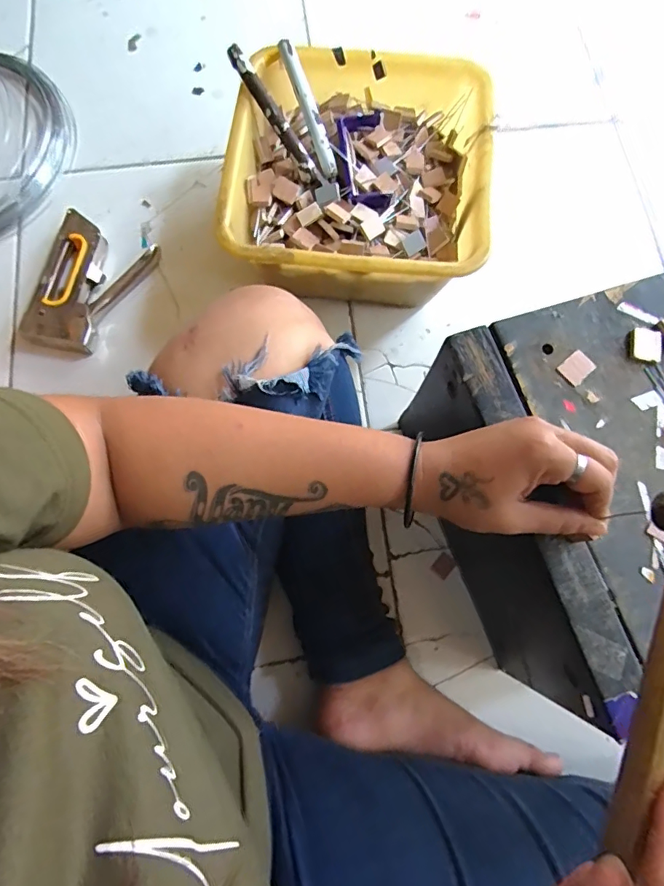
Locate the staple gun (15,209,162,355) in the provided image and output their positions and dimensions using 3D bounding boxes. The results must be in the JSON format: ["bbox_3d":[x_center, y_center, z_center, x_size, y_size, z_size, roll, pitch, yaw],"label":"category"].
[{"bbox_3d":[-0.297,-0.185,0.569,0.112,0.023,0.161,24,76,6],"label":"staple gun"}]

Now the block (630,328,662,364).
[{"bbox_3d":[0.228,-0.071,0.351,0.021,0.004,0.027,9,76,2],"label":"block"}]

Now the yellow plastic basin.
[{"bbox_3d":[0.028,-0.283,0.549,0.266,0.121,0.268,5,75,1],"label":"yellow plastic basin"}]

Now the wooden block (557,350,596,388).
[{"bbox_3d":[0.177,-0.054,0.350,0.024,0.004,0.019,-43,80,-10],"label":"wooden block"}]

